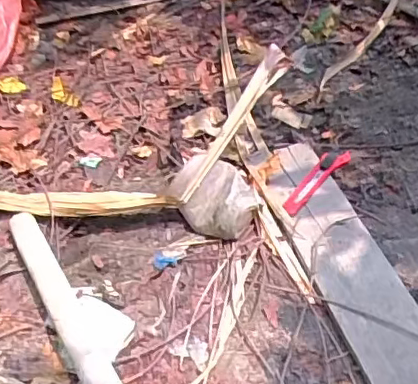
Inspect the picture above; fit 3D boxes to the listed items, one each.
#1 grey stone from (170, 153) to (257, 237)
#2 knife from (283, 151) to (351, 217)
[{"bbox_3d":[0.005,0.008,0.781,0.121,0.080,0.086,16,45,18],"label":"grey stone"},{"bbox_3d":[0.145,-0.017,0.807,0.031,0.020,0.140,31,51,31],"label":"knife"}]

